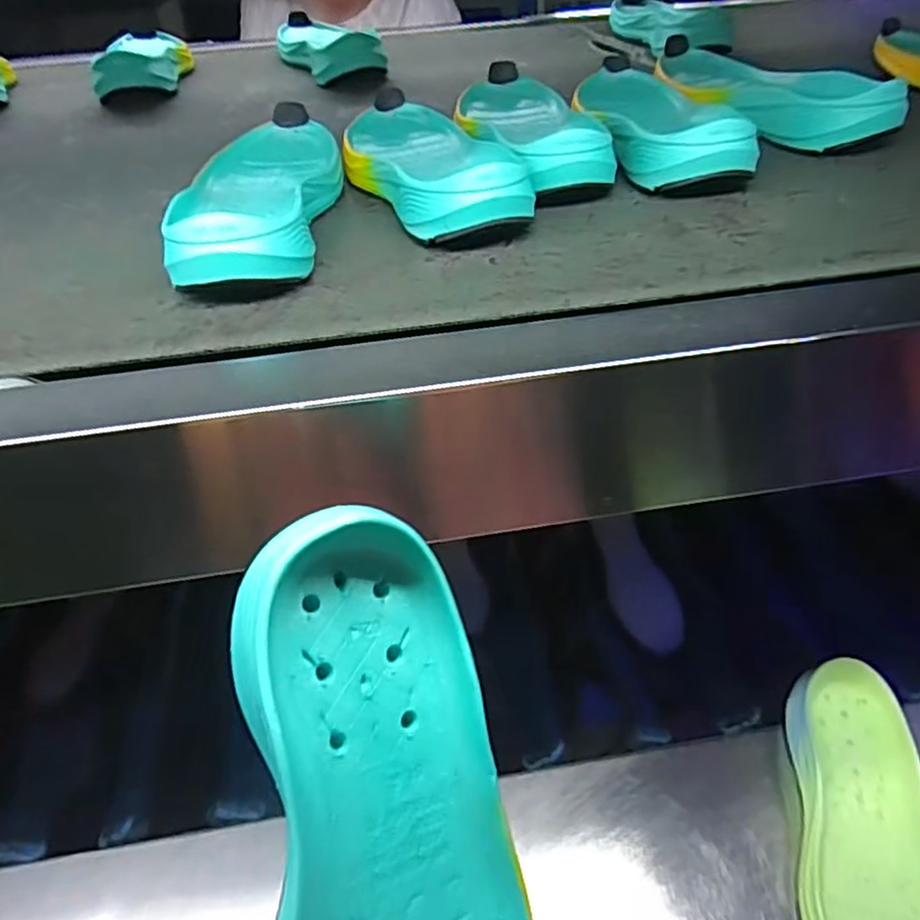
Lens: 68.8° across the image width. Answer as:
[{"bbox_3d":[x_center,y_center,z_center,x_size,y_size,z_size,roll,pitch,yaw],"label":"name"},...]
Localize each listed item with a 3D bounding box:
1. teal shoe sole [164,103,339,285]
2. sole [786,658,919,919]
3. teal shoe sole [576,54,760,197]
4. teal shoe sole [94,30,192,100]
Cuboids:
[{"bbox_3d":[-0.117,-0.167,0.410,0.091,0.045,0.223,-10,42,-7],"label":"teal shoe sole"},{"bbox_3d":[0.308,0.288,0.502,0.098,0.052,0.276,7,43,12],"label":"sole"},{"bbox_3d":[0.139,-0.252,0.491,0.101,0.042,0.229,-2,42,2],"label":"teal shoe sole"},{"bbox_3d":[-0.334,-0.430,0.721,0.085,0.042,0.230,-11,42,-8],"label":"teal shoe sole"}]

